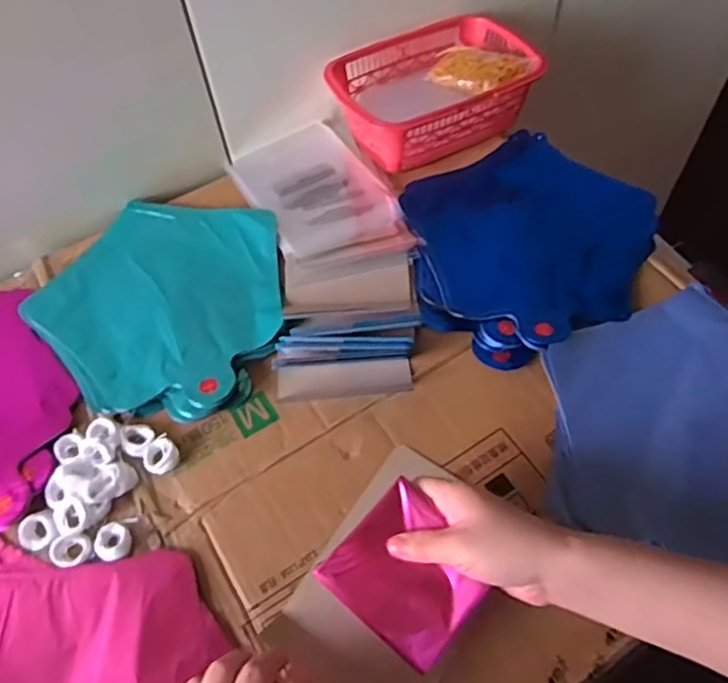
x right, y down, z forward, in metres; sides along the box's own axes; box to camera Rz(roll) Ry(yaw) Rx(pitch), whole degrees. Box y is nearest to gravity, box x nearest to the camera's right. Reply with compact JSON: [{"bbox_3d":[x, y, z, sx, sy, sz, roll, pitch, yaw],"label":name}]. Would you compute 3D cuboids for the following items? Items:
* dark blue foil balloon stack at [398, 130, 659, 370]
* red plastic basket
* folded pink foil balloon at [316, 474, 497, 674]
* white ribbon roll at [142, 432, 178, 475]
[{"bbox_3d":[0.154,-0.100,0.602,0.239,0.025,0.221,-25,59,-13],"label":"dark blue foil balloon stack"},{"bbox_3d":[0.071,-0.273,0.689,0.215,0.070,0.147,-25,59,-13],"label":"red plastic basket"},{"bbox_3d":[0.030,0.154,0.416,0.092,0.007,0.083,43,85,13],"label":"folded pink foil balloon"},{"bbox_3d":[-0.161,0.090,0.499,0.027,0.008,0.027,-1,57,2],"label":"white ribbon roll"}]

